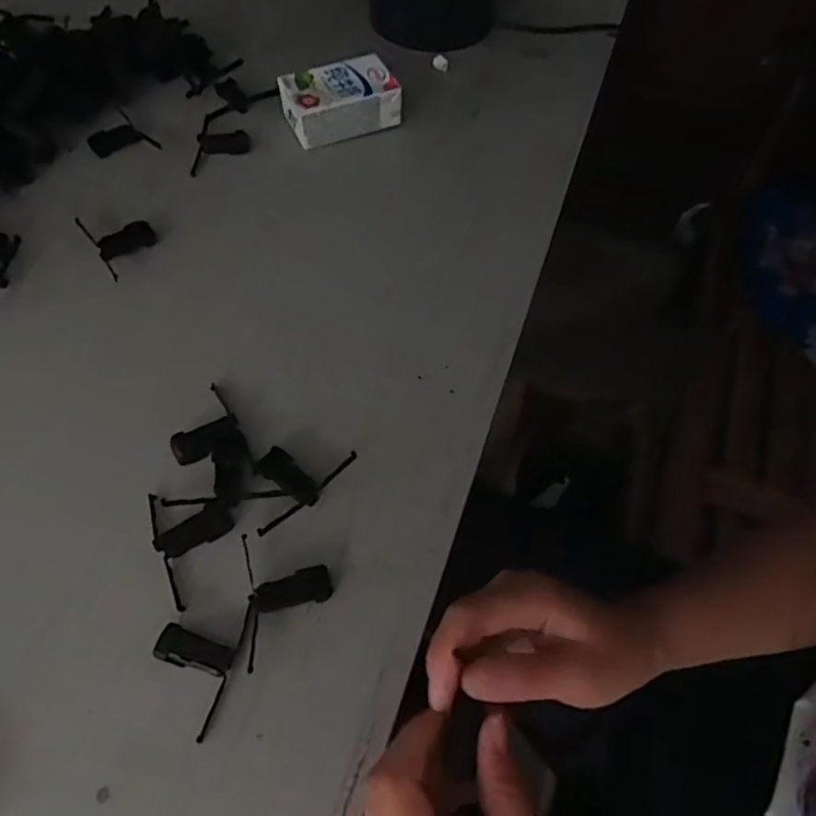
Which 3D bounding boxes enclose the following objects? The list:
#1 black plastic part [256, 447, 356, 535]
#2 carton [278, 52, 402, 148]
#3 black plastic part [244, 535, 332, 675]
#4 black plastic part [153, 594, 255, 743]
[{"bbox_3d":[-0.082,0.047,0.437,0.050,0.009,0.080,36,63,18],"label":"black plastic part"},{"bbox_3d":[-0.067,-0.308,0.637,0.106,0.042,0.066,-20,61,-15],"label":"carton"},{"bbox_3d":[-0.073,0.115,0.392,0.051,0.013,0.076,-7,59,-7],"label":"black plastic part"},{"bbox_3d":[-0.124,0.144,0.374,0.045,0.013,0.078,16,58,7],"label":"black plastic part"}]

